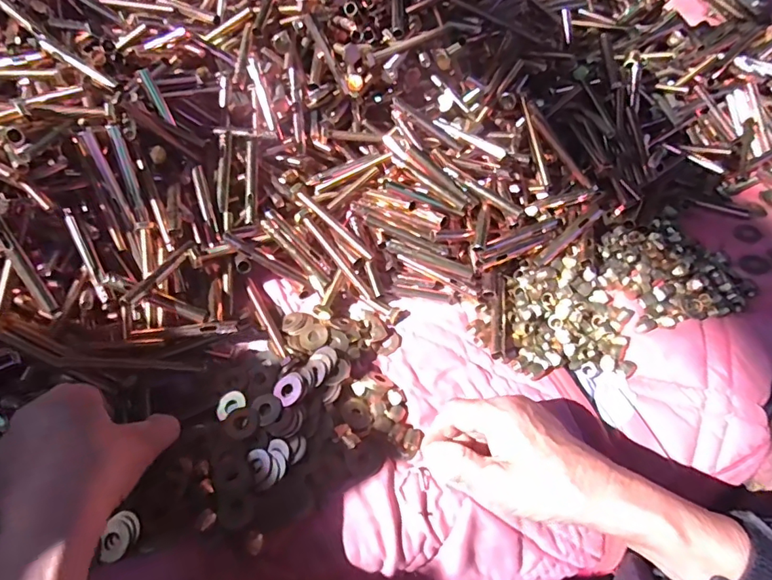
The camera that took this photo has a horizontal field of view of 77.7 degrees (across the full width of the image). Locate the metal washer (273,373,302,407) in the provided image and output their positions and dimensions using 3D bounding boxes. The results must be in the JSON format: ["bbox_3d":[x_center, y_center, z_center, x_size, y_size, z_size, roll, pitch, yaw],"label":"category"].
[{"bbox_3d":[-0.076,0.077,0.373,0.023,0.004,0.024,-10,57,16],"label":"metal washer"}]

